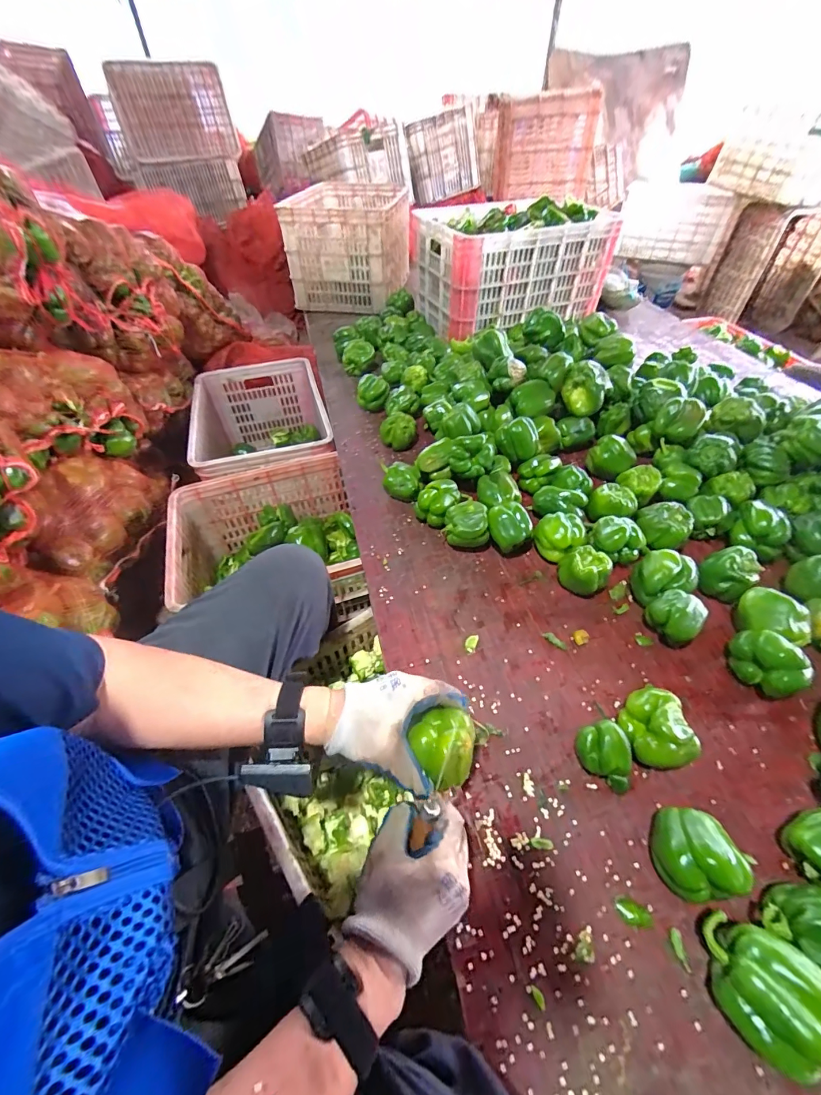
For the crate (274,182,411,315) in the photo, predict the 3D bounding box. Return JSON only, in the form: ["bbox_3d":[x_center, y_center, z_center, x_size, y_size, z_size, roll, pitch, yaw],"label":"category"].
[{"bbox_3d":[-0.200,-1.094,1.476,0.364,0.269,0.499,5,50,5],"label":"crate"}]

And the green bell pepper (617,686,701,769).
[{"bbox_3d":[0.292,0.216,0.491,0.071,0.067,0.084,-5,49,-4],"label":"green bell pepper"}]

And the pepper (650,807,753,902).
[{"bbox_3d":[0.289,0.309,0.413,0.076,0.070,0.074,0,49,0],"label":"pepper"}]

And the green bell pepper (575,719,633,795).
[{"bbox_3d":[0.226,0.243,0.478,0.059,0.057,0.066,2,49,2],"label":"green bell pepper"}]

